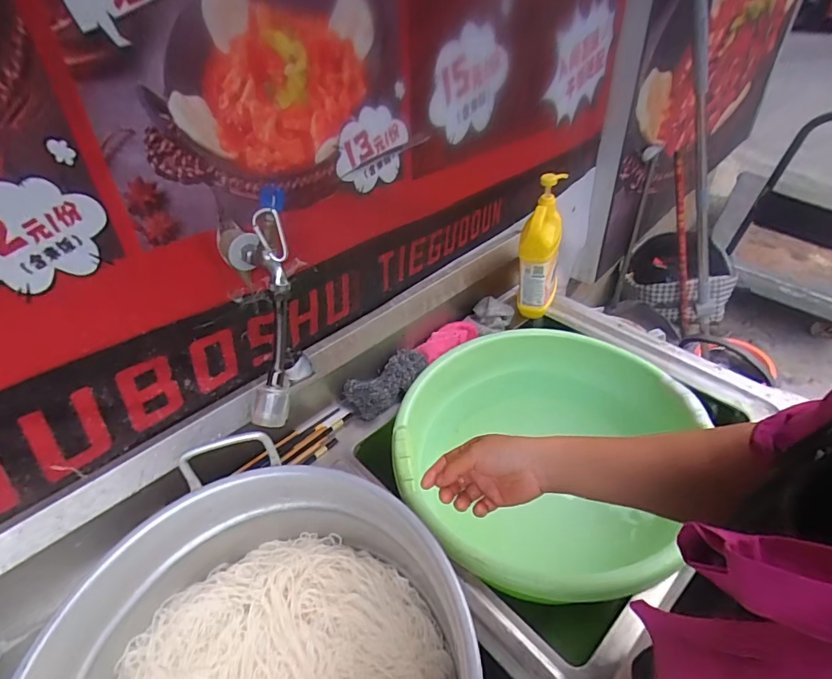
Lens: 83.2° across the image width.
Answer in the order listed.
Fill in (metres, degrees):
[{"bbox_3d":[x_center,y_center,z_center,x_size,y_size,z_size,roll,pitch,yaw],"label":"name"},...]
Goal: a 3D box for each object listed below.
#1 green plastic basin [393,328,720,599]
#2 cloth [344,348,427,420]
[{"bbox_3d":[0.207,0.187,0.775,0.450,0.184,0.499,21,48,29],"label":"green plastic basin"},{"bbox_3d":[-0.048,0.066,0.808,0.073,0.048,0.153,22,49,30],"label":"cloth"}]

